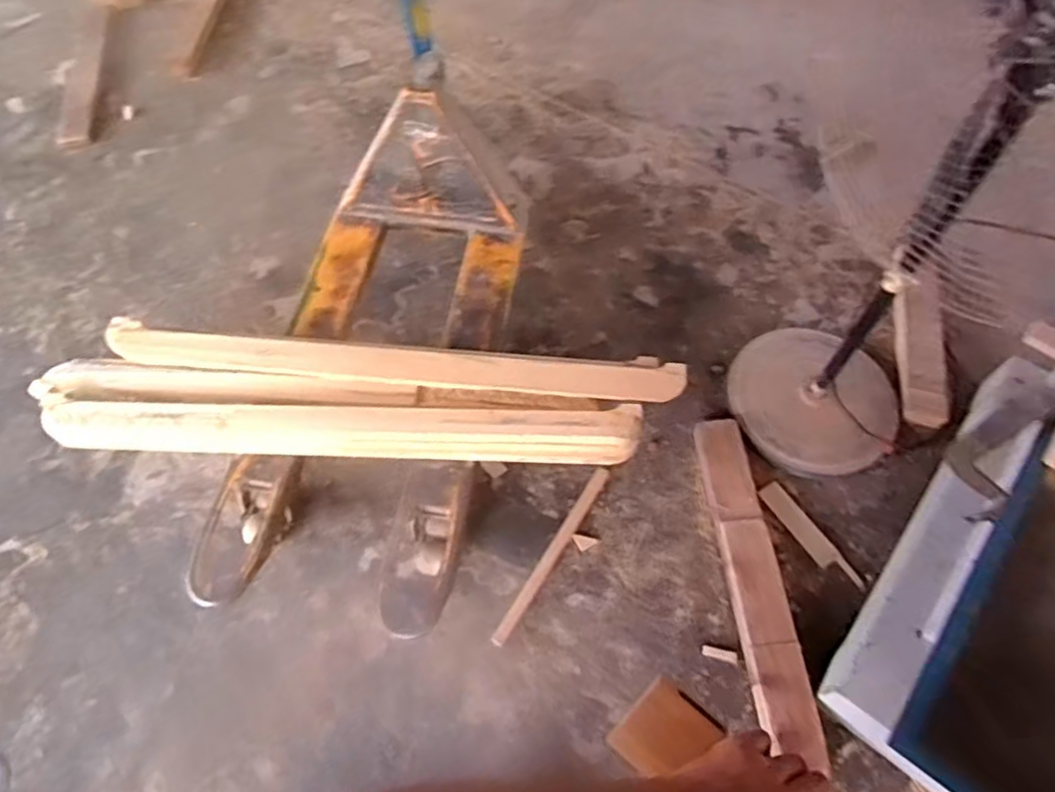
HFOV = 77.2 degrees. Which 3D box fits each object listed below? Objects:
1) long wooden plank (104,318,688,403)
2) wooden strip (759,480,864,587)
[{"bbox_3d":[-0.324,-0.080,1.560,1.368,0.052,0.128,4,61,2],"label":"long wooden plank"},{"bbox_3d":[0.686,0.338,1.606,0.058,0.012,0.294,-37,69,2],"label":"wooden strip"}]

